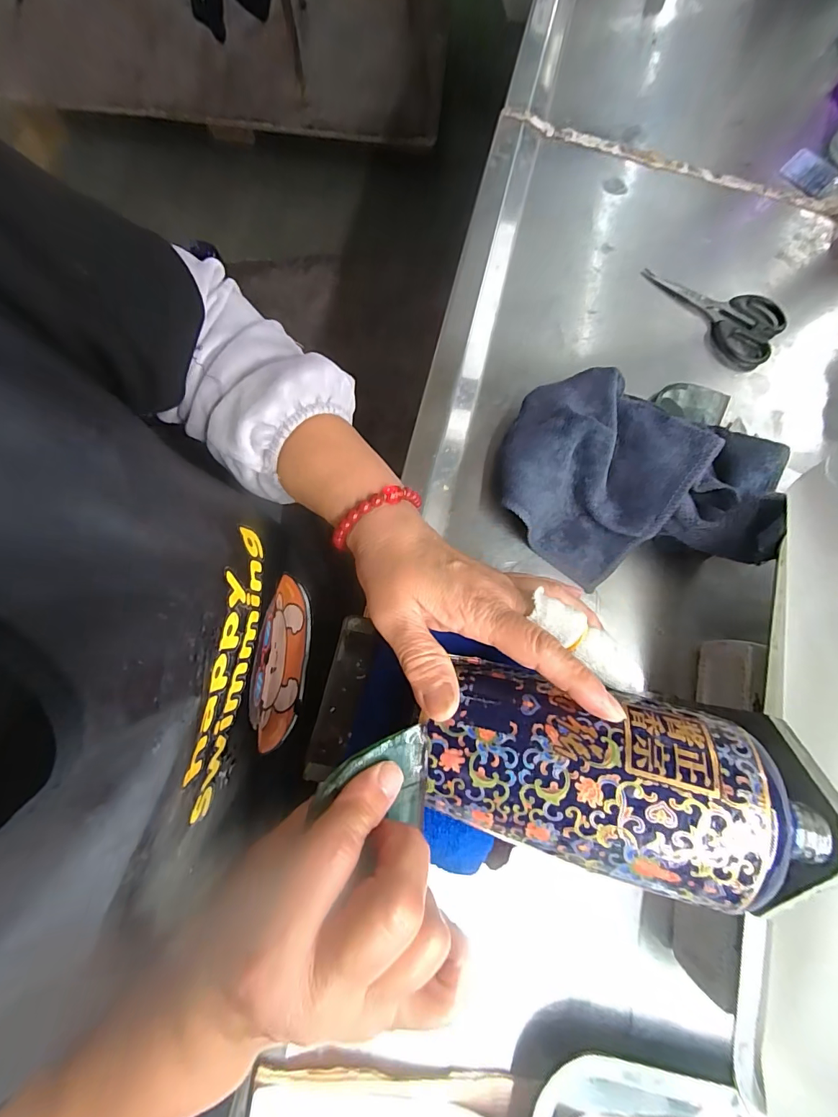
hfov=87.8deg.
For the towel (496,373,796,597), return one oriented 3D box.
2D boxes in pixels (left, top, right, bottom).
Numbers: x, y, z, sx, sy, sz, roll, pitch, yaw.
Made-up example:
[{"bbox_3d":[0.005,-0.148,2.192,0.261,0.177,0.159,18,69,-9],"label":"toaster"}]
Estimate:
[{"bbox_3d":[0.158,-0.056,0.330,0.188,0.071,0.146,24,79,4],"label":"towel"}]

